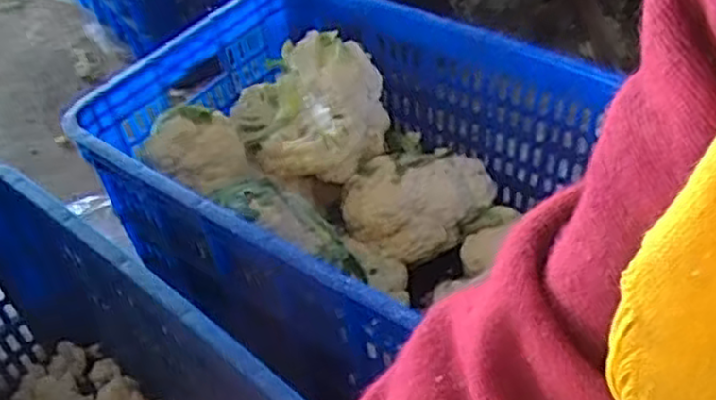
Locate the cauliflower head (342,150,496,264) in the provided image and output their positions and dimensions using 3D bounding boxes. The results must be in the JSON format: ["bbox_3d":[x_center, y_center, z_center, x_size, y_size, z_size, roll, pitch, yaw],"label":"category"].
[{"bbox_3d":[0.076,-0.004,0.864,0.165,0.087,0.106,-21,46,-12],"label":"cauliflower head"}]

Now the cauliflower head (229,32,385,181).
[{"bbox_3d":[-0.058,-0.105,0.863,0.179,0.126,0.108,-6,45,3],"label":"cauliflower head"}]

